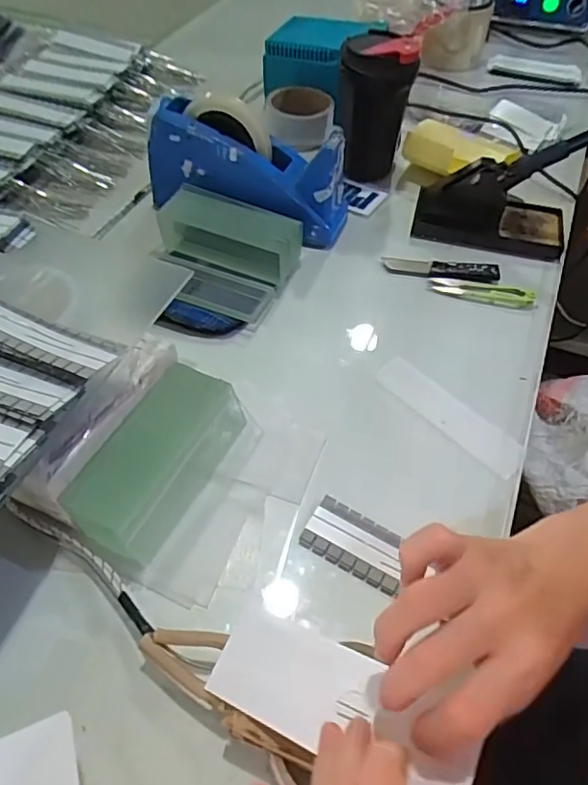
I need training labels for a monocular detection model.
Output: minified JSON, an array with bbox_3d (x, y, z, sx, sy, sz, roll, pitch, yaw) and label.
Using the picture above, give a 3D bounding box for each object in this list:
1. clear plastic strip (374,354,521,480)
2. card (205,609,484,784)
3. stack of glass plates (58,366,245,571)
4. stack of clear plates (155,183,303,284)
[{"bbox_3d":[0.131,0.017,0.483,0.034,0.005,0.139,-34,58,-26],"label":"clear plastic strip"},{"bbox_3d":[0.020,0.159,0.295,0.147,0.004,0.050,9,54,35],"label":"card"},{"bbox_3d":[-0.100,0.046,0.419,0.069,0.047,0.138,25,55,16],"label":"stack of glass plates"},{"bbox_3d":[-0.065,-0.161,0.576,0.140,0.045,0.057,21,54,13],"label":"stack of clear plates"}]

